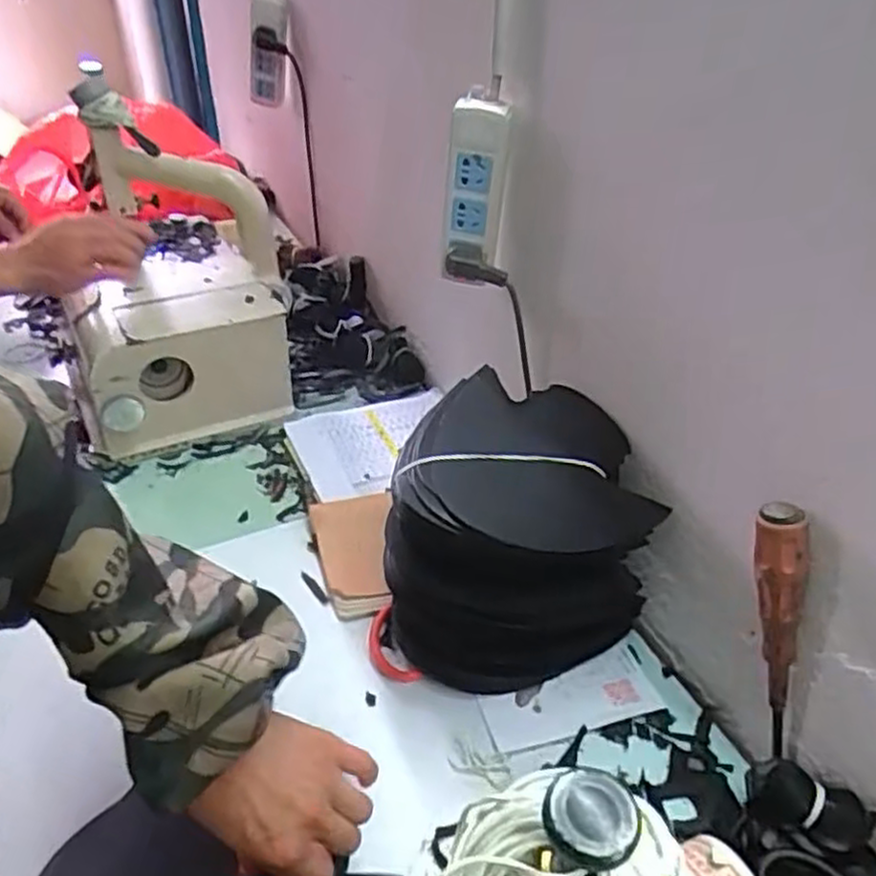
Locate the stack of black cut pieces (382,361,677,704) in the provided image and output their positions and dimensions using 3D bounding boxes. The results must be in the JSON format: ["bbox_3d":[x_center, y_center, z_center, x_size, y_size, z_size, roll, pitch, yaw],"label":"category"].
[{"bbox_3d":[0.075,0.086,0.633,0.194,0.200,0.190,12,40,14],"label":"stack of black cut pieces"}]

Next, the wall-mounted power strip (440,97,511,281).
[{"bbox_3d":[0.032,-0.225,0.691,0.061,0.166,0.036,4,39,5],"label":"wall-mounted power strip"}]

